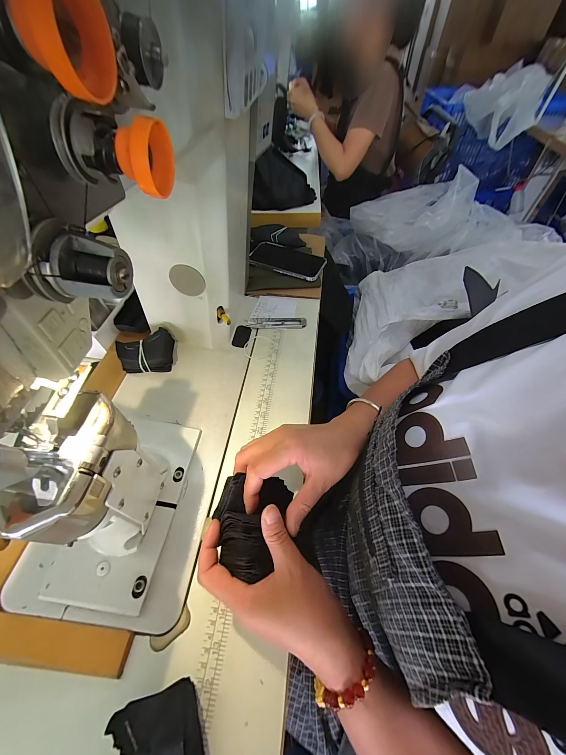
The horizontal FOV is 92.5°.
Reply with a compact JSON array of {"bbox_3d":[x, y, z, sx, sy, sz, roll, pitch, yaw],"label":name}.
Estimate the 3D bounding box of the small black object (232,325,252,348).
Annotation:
[{"bbox_3d":[-0.075,-0.075,0.497,0.029,0.005,0.053,4,55,5],"label":"small black object"}]

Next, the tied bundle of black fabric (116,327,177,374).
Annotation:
[{"bbox_3d":[-0.208,-0.037,0.424,0.073,0.051,0.062,-6,55,-5],"label":"tied bundle of black fabric"}]

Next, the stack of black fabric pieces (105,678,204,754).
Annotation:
[{"bbox_3d":[-0.090,0.295,0.216,0.055,0.029,0.085,-33,60,-20],"label":"stack of black fabric pieces"}]

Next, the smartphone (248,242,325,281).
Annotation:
[{"bbox_3d":[0.008,-0.259,0.597,0.165,0.010,0.086,20,60,15],"label":"smartphone"}]

